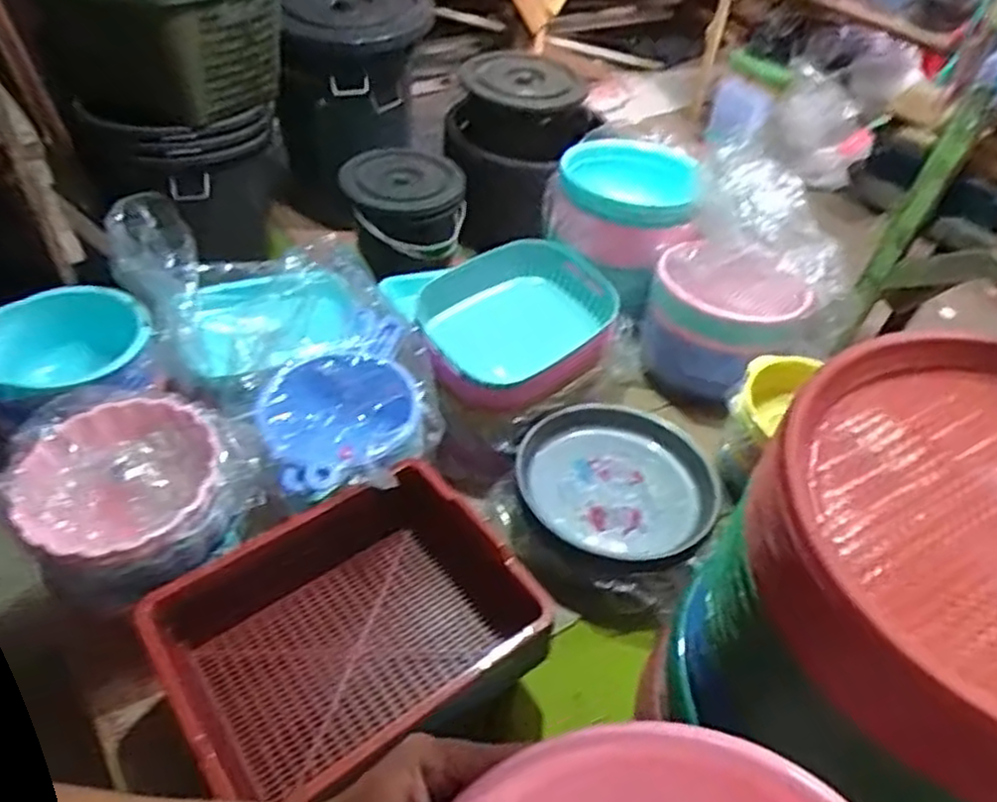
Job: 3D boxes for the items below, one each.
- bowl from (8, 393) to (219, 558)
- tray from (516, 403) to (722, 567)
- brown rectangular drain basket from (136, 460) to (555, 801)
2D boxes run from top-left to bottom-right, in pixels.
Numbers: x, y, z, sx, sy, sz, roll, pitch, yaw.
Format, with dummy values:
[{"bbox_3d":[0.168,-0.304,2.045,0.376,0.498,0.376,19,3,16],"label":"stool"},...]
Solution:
[{"bbox_3d":[-0.454,0.097,0.895,0.213,0.065,0.219,3,45,-3],"label":"bowl"},{"bbox_3d":[0.175,0.108,1.082,0.275,0.061,0.267,3,45,-3],"label":"tray"},{"bbox_3d":[-0.176,0.260,0.857,0.381,0.123,0.276,-22,51,-25],"label":"brown rectangular drain basket"}]

